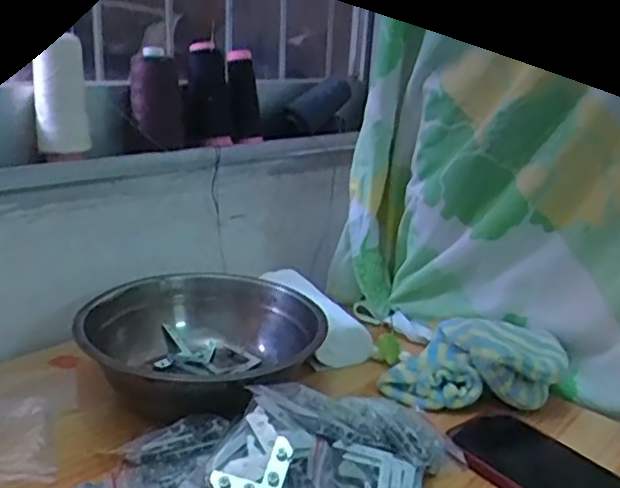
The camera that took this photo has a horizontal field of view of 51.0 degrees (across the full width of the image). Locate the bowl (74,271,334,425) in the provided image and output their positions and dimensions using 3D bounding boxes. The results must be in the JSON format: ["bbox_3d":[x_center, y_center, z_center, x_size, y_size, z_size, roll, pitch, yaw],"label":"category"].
[{"bbox_3d":[-0.101,0.088,0.591,0.192,0.075,0.200,3,18,-1],"label":"bowl"}]

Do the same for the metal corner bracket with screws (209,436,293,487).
[{"bbox_3d":[-0.032,0.151,0.415,0.054,0.007,0.037,-25,57,-19],"label":"metal corner bracket with screws"}]

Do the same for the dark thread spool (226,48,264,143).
[{"bbox_3d":[-0.079,-0.179,0.794,0.038,0.107,0.034,0,20,-3],"label":"dark thread spool"}]

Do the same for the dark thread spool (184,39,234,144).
[{"bbox_3d":[-0.119,-0.174,0.754,0.049,0.108,0.045,0,20,-3],"label":"dark thread spool"}]

